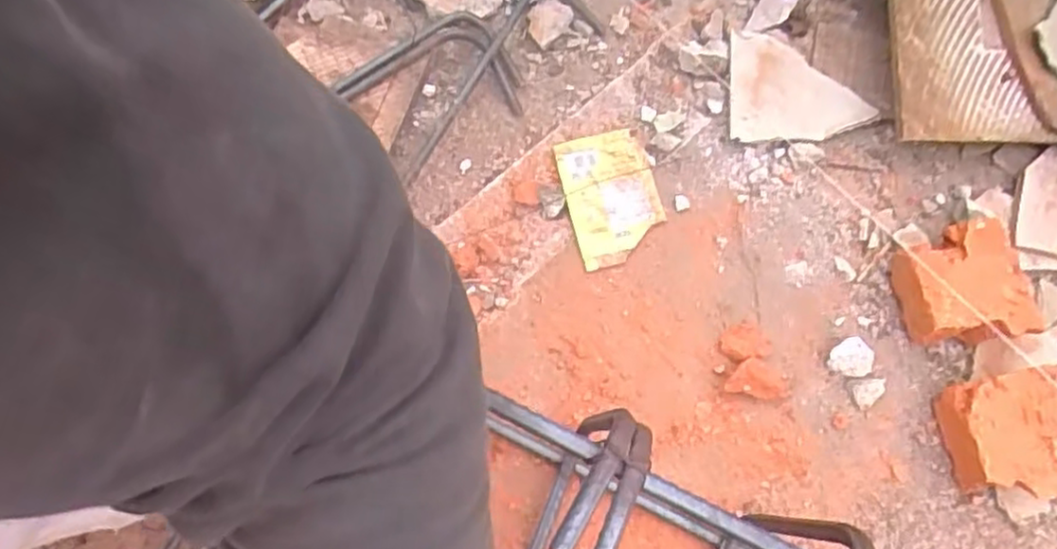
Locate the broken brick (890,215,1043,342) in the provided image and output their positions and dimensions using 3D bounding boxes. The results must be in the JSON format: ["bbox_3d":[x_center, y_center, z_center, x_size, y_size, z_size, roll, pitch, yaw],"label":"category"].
[{"bbox_3d":[0.317,0.005,0.533,0.087,0.042,0.086,-2,75,-3],"label":"broken brick"}]

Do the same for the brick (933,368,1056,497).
[{"bbox_3d":[0.339,0.115,0.510,0.086,0.052,0.084,-7,75,-4],"label":"brick"}]

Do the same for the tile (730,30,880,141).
[{"bbox_3d":[0.218,-0.154,0.586,0.111,0.018,0.095,1,74,-3],"label":"tile"}]

